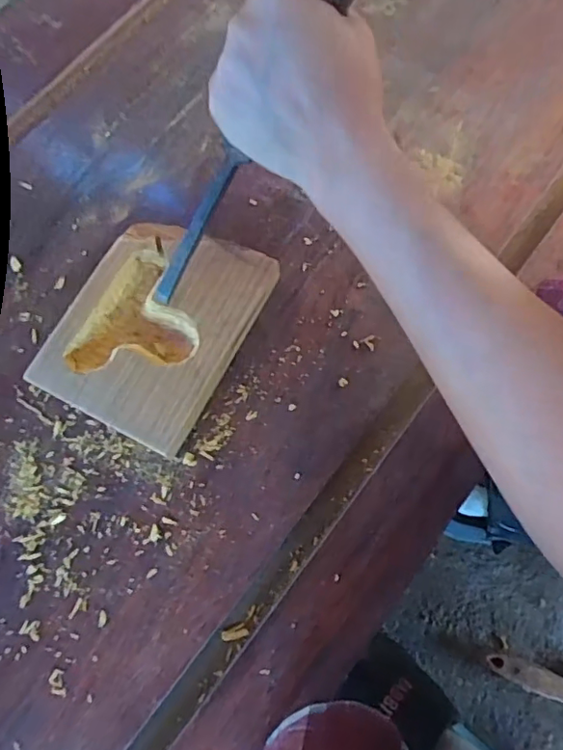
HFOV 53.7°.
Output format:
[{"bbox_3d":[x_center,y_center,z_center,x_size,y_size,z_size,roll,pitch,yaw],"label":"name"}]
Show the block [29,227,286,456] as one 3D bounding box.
[{"bbox_3d":[-0.080,-0.031,0.364,0.107,0.026,0.139,27,76,10],"label":"block"}]

